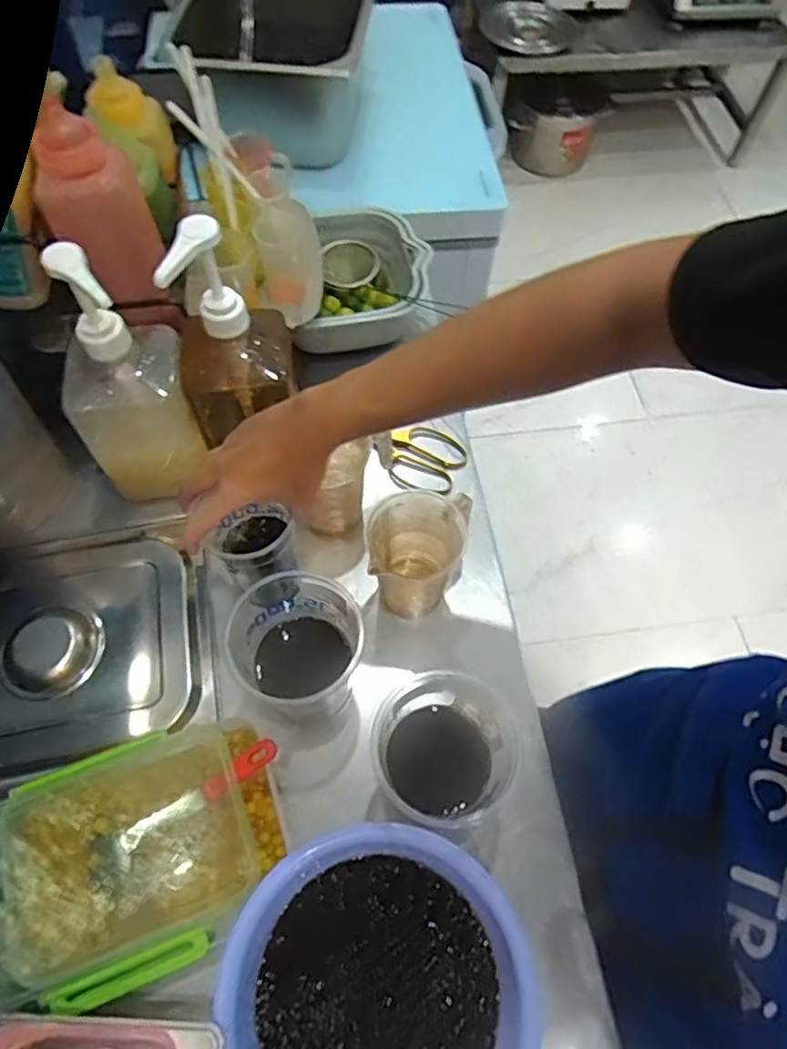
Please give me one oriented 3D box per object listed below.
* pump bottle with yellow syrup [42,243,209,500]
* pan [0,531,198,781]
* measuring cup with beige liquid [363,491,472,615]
[{"bbox_3d":[-0.268,-0.140,0.633,0.121,0.285,0.103,-25,64,-14],"label":"pump bottle with yellow syrup"},{"bbox_3d":[-0.354,0.129,0.648,0.285,0.046,0.240,-8,62,-6],"label":"pan"},{"bbox_3d":[0.022,0.032,0.647,0.090,0.152,0.087,1,61,-1],"label":"measuring cup with beige liquid"}]

